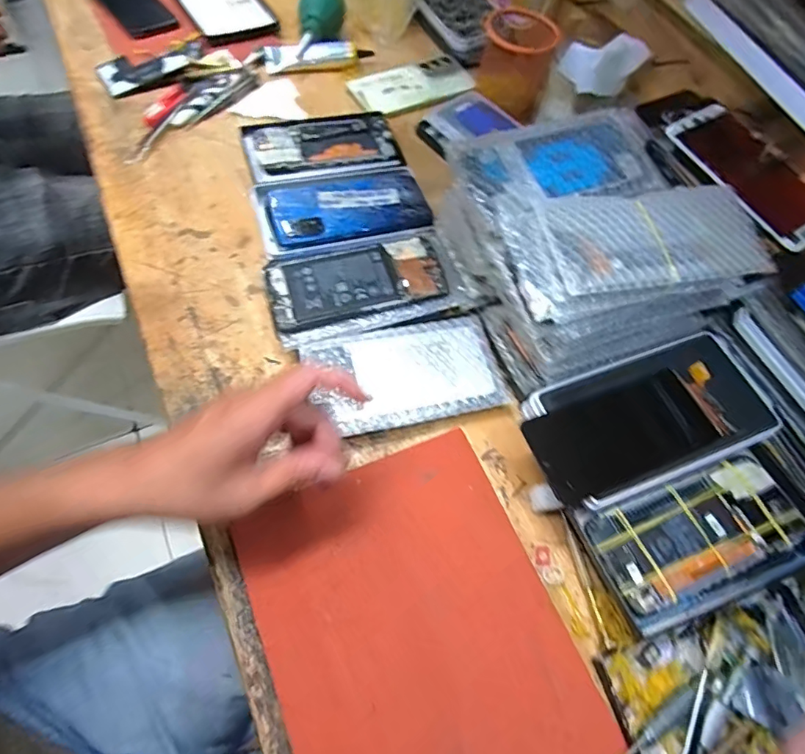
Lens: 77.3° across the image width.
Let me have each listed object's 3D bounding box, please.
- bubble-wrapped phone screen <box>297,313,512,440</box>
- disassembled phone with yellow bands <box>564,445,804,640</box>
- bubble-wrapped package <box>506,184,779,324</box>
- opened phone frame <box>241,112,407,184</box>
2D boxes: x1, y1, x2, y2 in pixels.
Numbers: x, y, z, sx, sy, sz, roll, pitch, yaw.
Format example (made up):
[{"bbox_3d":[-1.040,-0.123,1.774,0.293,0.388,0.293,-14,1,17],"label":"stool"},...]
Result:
[{"bbox_3d":[0.007,-0.004,0.435,0.160,0.016,0.092,-14,65,-14],"label":"bubble-wrapped phone screen"},{"bbox_3d":[0.224,0.116,0.369,0.174,0.016,0.089,-14,64,-14],"label":"disassembled phone with yellow bands"},{"bbox_3d":[0.177,-0.102,0.377,0.193,0.018,0.091,-10,64,-12],"label":"bubble-wrapped package"},{"bbox_3d":[-0.091,-0.267,0.577,0.170,0.010,0.095,-12,64,-13],"label":"opened phone frame"}]

